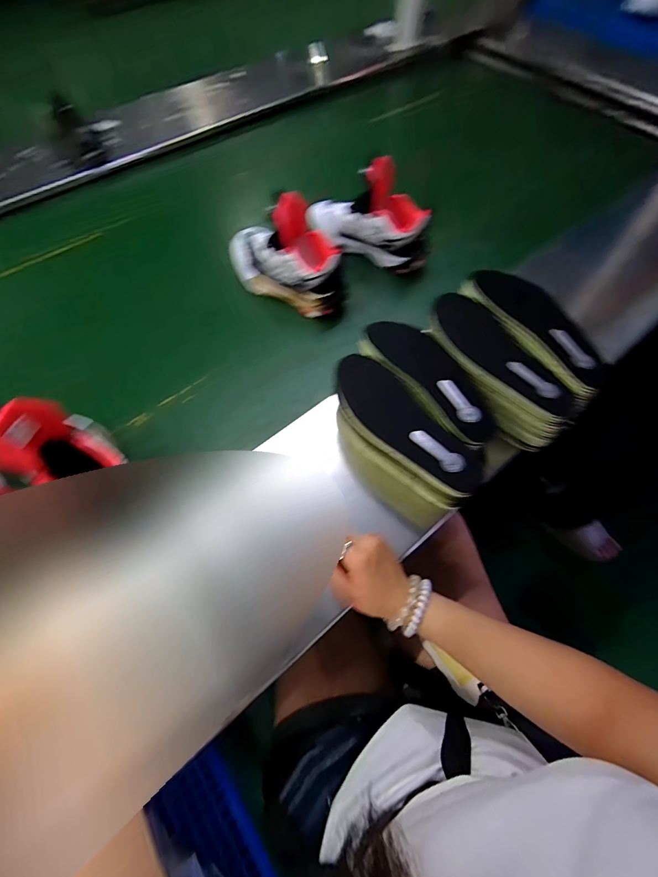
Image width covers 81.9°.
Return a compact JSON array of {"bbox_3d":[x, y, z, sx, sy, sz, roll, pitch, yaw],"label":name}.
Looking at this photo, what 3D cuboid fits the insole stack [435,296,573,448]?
[{"bbox_3d":[0.222,-0.093,0.525,0.081,0.080,0.234,-30,67,-16],"label":"insole stack"}]

